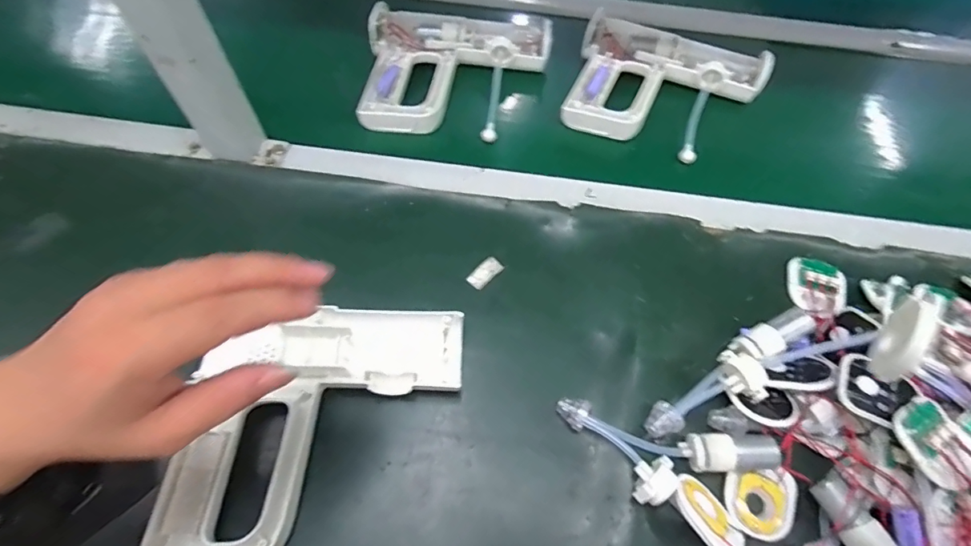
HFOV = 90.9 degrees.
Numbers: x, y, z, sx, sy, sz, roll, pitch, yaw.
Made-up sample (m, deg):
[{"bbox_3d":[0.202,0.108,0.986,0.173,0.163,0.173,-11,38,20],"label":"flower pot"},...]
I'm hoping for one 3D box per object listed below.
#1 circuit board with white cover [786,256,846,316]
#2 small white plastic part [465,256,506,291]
[{"bbox_3d":[0.306,0.011,0.442,0.051,0.011,0.055,25,61,11],"label":"circuit board with white cover"},{"bbox_3d":[-0.001,0.000,0.444,0.017,0.006,0.035,41,66,19],"label":"small white plastic part"}]

